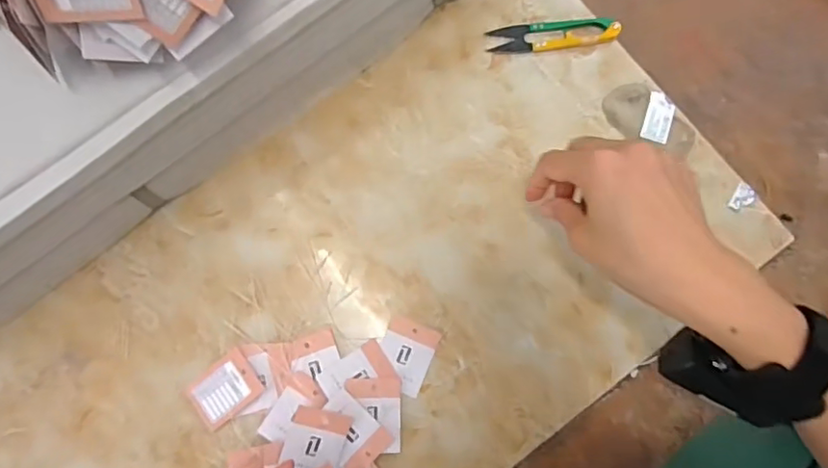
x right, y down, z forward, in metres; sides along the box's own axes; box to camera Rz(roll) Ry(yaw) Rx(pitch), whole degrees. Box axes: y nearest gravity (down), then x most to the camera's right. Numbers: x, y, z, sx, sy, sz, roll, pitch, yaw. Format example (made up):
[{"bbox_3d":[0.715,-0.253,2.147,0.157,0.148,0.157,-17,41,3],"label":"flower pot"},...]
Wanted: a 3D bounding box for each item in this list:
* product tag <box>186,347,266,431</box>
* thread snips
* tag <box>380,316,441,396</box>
[{"bbox_3d":[-0.134,0.110,0.402,0.049,0.004,0.037,-40,75,-1],"label":"product tag"},{"bbox_3d":[0.111,-0.159,0.449,0.099,0.012,0.024,-3,79,-1],"label":"thread snips"},{"bbox_3d":[-0.006,0.087,0.408,0.037,0.004,0.050,23,80,4],"label":"tag"}]

